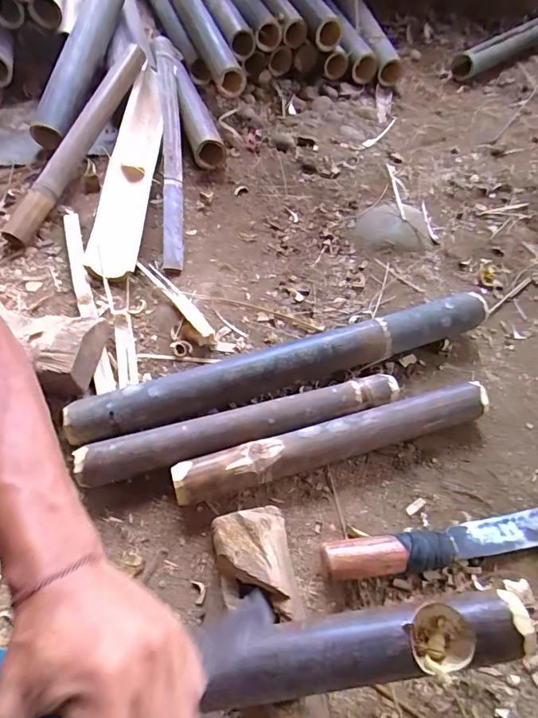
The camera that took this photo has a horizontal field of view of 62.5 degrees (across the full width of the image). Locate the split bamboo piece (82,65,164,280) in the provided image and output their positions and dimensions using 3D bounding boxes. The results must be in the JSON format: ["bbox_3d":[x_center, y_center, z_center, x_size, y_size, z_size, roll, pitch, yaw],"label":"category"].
[{"bbox_3d":[-0.237,-0.355,0.785,0.088,0.051,0.513,5,68,-2],"label":"split bamboo piece"}]

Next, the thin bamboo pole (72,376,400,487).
[{"bbox_3d":[-0.026,0.080,0.527,0.378,0.041,0.045,-13,56,-14],"label":"thin bamboo pole"}]

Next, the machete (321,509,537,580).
[{"bbox_3d":[0.223,0.190,0.472,0.338,0.031,0.037,-6,55,-10],"label":"machete"}]

